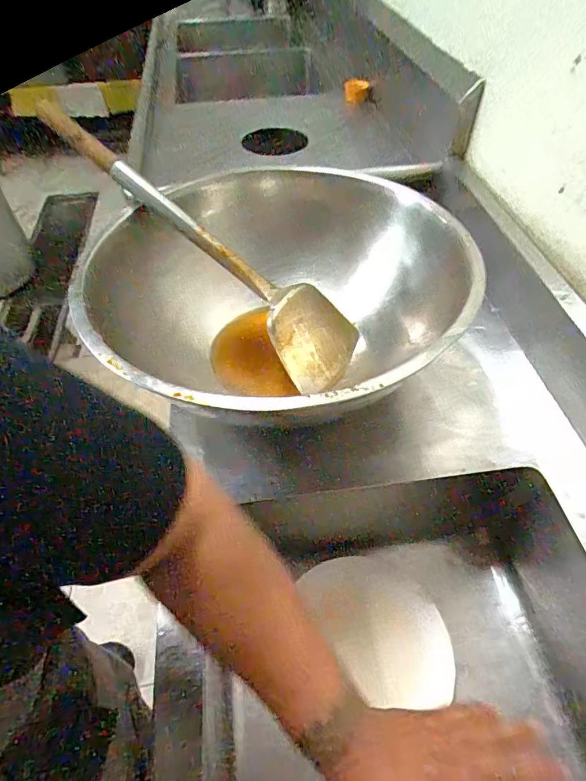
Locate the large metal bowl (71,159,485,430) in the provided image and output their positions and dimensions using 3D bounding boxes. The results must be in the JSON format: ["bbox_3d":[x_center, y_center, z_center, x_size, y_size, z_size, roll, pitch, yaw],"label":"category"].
[{"bbox_3d":[-0.033,-0.121,0.666,0.507,0.220,0.532,0,50,0],"label":"large metal bowl"}]

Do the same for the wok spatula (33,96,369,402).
[{"bbox_3d":[-0.118,-0.205,0.658,0.538,0.068,0.140,42,56,-10],"label":"wok spatula"}]

